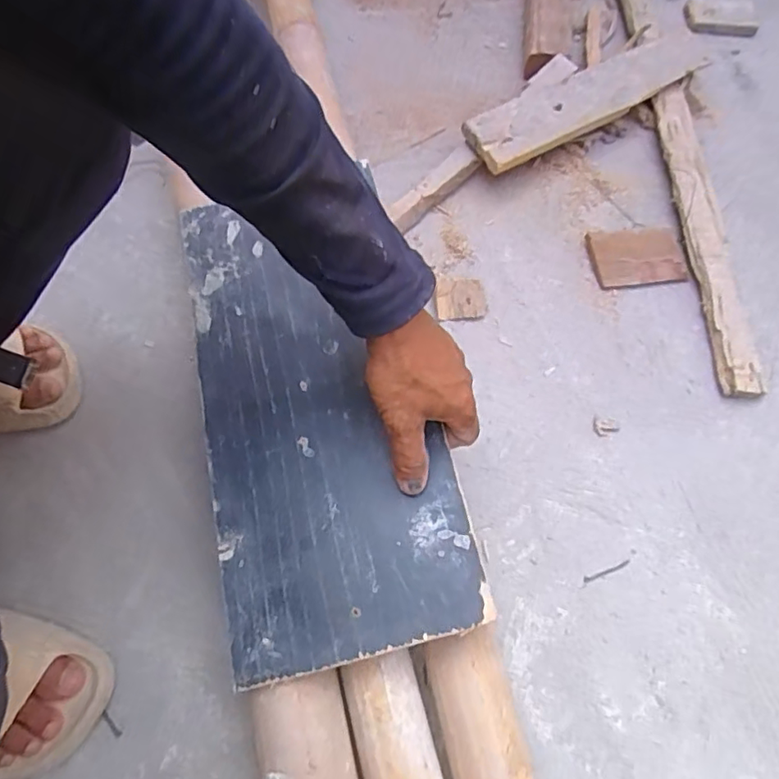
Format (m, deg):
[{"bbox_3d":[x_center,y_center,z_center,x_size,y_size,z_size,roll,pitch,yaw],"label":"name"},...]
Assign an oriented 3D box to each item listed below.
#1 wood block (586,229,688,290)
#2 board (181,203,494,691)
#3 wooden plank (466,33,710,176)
[{"bbox_3d":[0.307,-0.163,0.743,0.110,0.018,0.073,-6,68,-4],"label":"wood block"},{"bbox_3d":[-0.068,0.006,0.519,0.194,0.008,0.425,-17,67,4],"label":"board"},{"bbox_3d":[0.267,-0.394,0.792,0.369,0.027,0.085,-30,70,-15],"label":"wooden plank"}]

